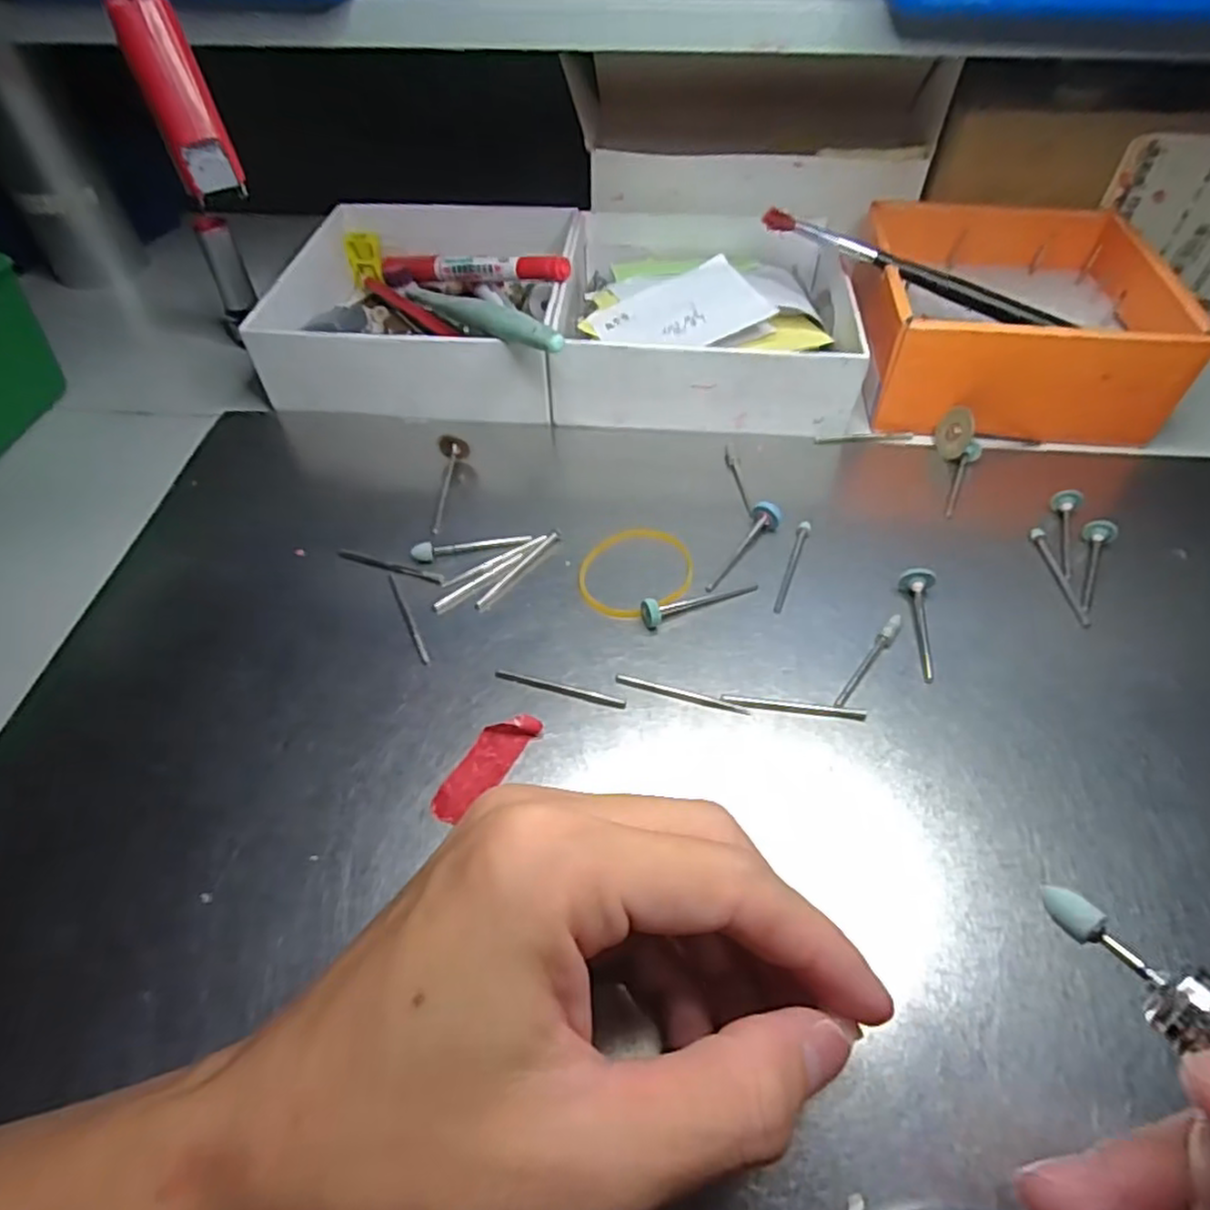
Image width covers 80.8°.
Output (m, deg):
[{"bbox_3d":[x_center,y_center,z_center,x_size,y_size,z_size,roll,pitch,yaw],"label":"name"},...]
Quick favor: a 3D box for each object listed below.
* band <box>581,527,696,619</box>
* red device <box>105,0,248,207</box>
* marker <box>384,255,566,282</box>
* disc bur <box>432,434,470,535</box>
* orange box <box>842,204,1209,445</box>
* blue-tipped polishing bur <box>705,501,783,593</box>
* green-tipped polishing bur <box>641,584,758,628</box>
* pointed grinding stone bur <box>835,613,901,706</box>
[{"bbox_3d":[0.011,-0.014,0.258,0.040,0.004,0.044,-1,51,1],"label":"band"},{"bbox_3d":[-0.110,-0.131,0.183,0.014,0.045,0.007,-23,32,-16],"label":"red device"},{"bbox_3d":[-0.070,-0.168,0.355,0.137,0.012,0.013,21,54,36],"label":"marker"},{"bbox_3d":[-0.062,-0.050,0.285,0.012,0.011,0.048,-4,51,-1],"label":"disc bur"},{"bbox_3d":[0.177,-0.136,0.327,0.130,0.045,0.131,3,52,4],"label":"orange box"},{"bbox_3d":[0.052,-0.021,0.259,0.010,0.010,0.044,25,56,20],"label":"blue-tipped polishing bur"},{"bbox_3d":[0.033,-0.002,0.244,0.044,0.010,0.007,-17,53,-12],"label":"green-tipped polishing bur"},{"bbox_3d":[0.085,0.018,0.230,0.005,0.004,0.042,33,59,25],"label":"pointed grinding stone bur"}]

